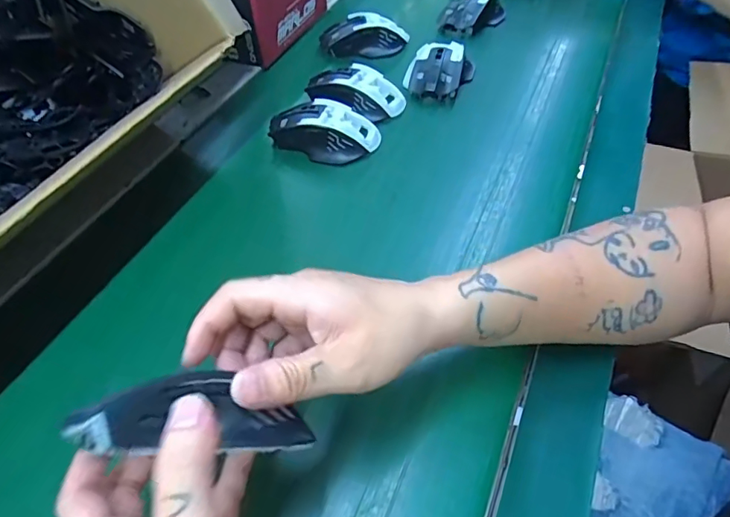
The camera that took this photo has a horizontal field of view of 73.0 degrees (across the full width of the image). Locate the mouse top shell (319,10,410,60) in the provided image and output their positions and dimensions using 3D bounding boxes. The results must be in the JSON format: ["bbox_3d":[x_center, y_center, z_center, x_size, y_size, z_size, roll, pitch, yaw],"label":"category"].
[{"bbox_3d":[-0.002,-0.287,0.635,0.111,0.041,0.042,-4,52,6],"label":"mouse top shell"}]

